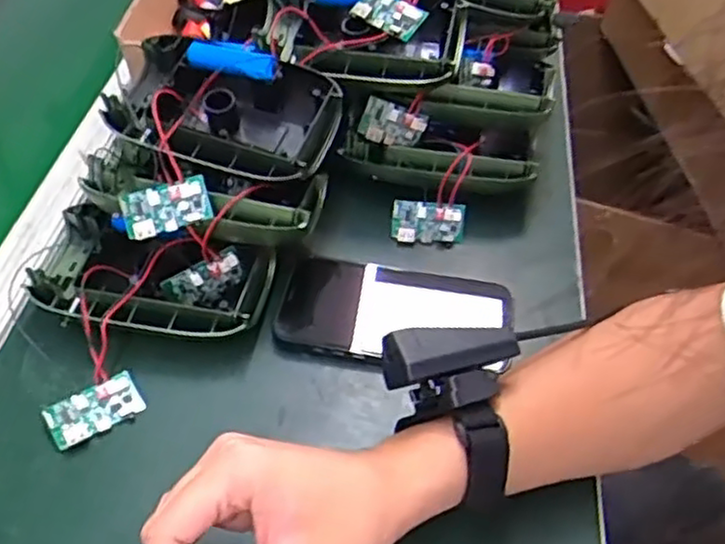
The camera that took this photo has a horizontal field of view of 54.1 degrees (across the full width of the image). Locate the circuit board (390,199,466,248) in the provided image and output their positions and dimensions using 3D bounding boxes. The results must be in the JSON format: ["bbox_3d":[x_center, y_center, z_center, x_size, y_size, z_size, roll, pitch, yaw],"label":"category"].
[{"bbox_3d":[0.050,-0.037,0.549,0.056,0.033,0.011,5,16,7],"label":"circuit board"}]

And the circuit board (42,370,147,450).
[{"bbox_3d":[-0.168,0.088,0.448,0.057,0.013,0.032,-25,53,-21],"label":"circuit board"}]

